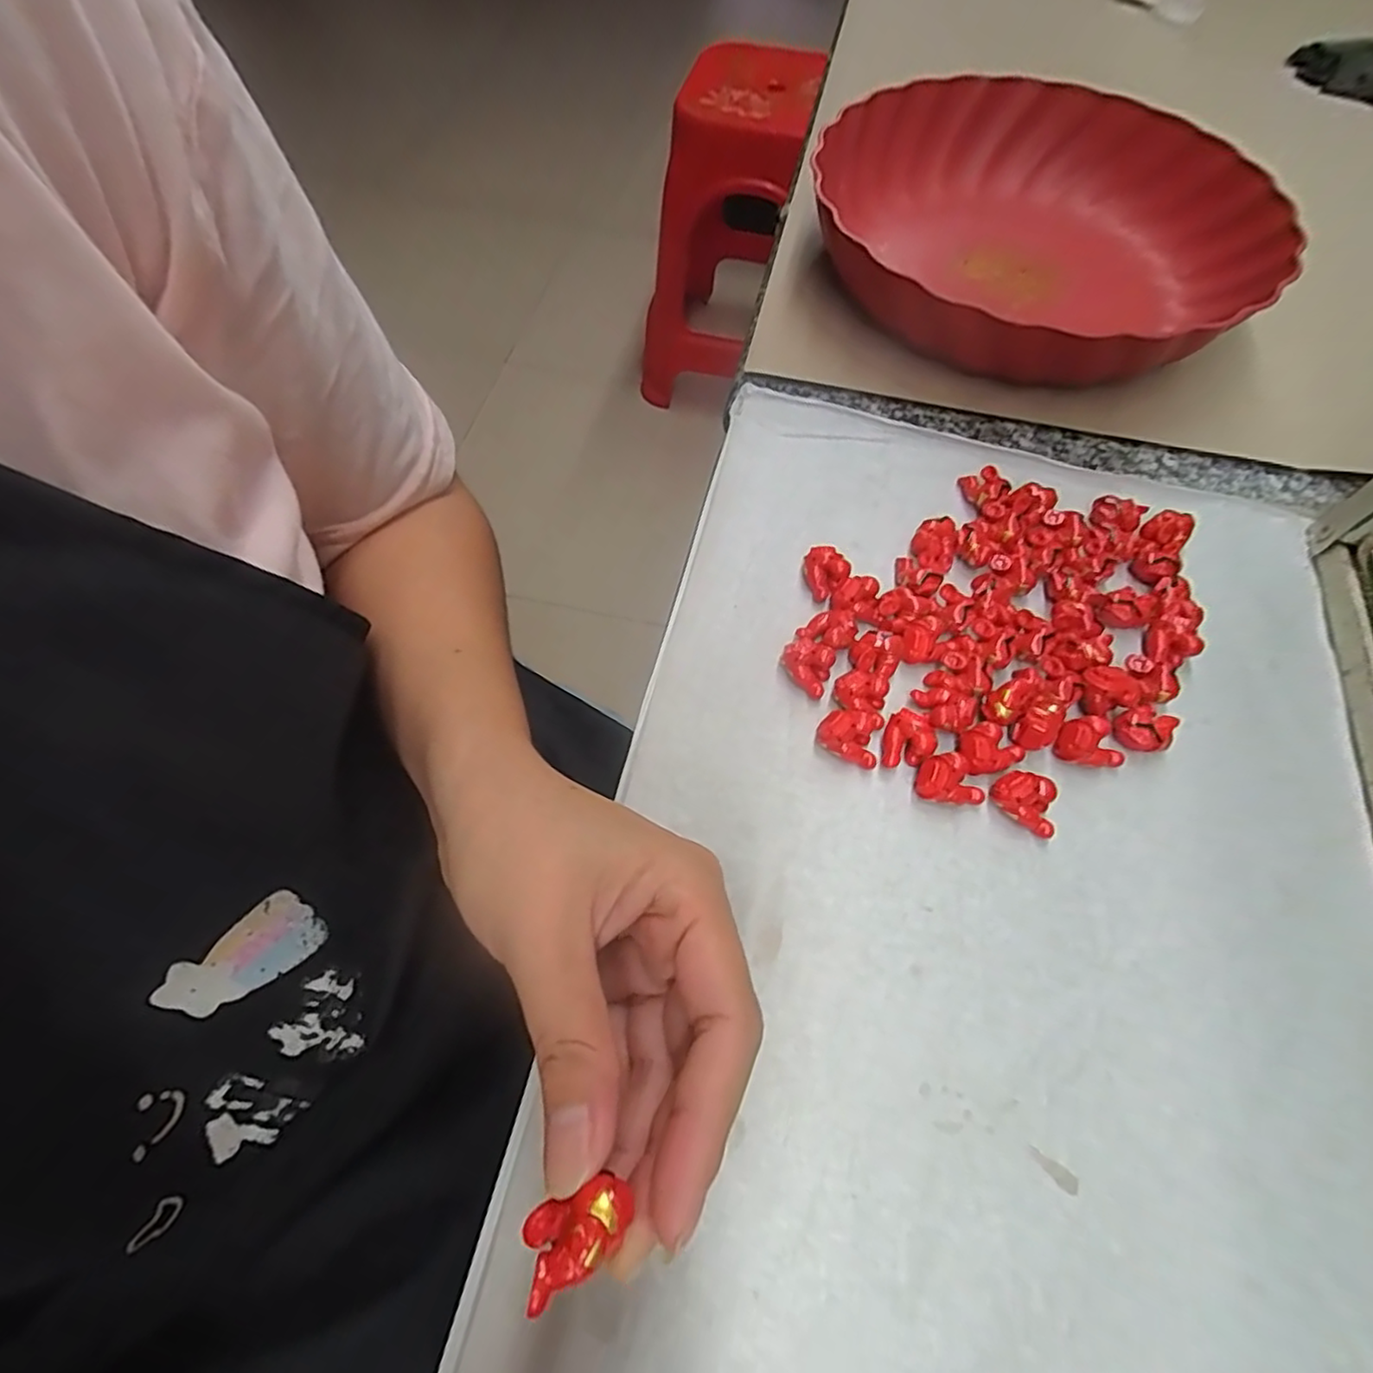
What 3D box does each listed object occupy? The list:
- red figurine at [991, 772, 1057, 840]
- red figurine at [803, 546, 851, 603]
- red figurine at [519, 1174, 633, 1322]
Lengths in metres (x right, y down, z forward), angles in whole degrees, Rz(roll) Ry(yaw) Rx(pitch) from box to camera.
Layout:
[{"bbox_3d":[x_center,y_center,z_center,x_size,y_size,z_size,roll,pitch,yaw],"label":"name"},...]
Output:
[{"bbox_3d":[0.123,0.040,0.227,0.025,0.012,0.016,36,68,16],"label":"red figurine"},{"bbox_3d":[0.059,-0.050,0.272,0.016,0.013,0.020,-30,68,-15],"label":"red figurine"},{"bbox_3d":[-0.022,0.108,0.124,0.021,0.009,0.013,-21,65,-11],"label":"red figurine"}]

